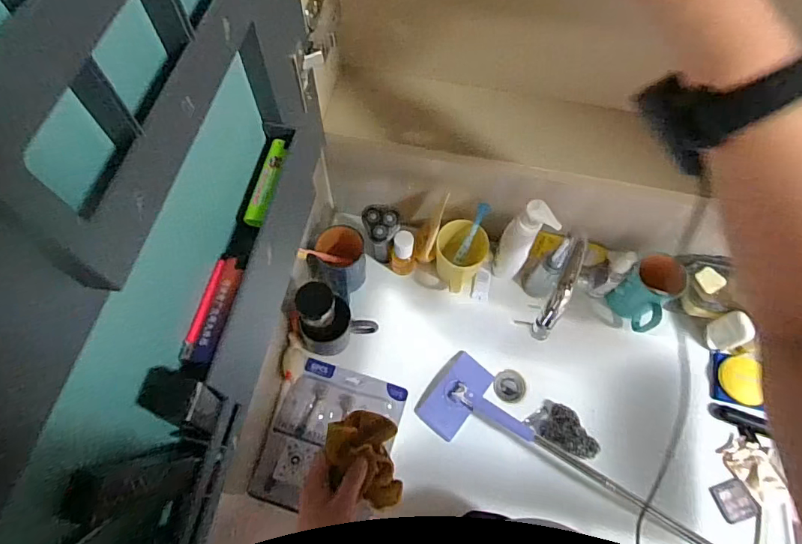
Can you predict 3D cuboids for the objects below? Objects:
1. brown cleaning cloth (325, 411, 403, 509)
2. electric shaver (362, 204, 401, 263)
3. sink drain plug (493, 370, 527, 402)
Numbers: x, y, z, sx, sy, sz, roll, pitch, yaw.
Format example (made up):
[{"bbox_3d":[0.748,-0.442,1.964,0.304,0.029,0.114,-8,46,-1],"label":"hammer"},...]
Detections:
[{"bbox_3d":[-0.042,0.203,0.511,0.077,0.039,0.095,-5,65,-4],"label":"brown cleaning cloth"},{"bbox_3d":[-0.030,-0.052,0.772,0.059,0.140,0.051,-7,65,-5],"label":"electric shaver"},{"bbox_3d":[0.214,0.225,0.913,0.062,0.018,0.059,1,65,-1],"label":"sink drain plug"}]

